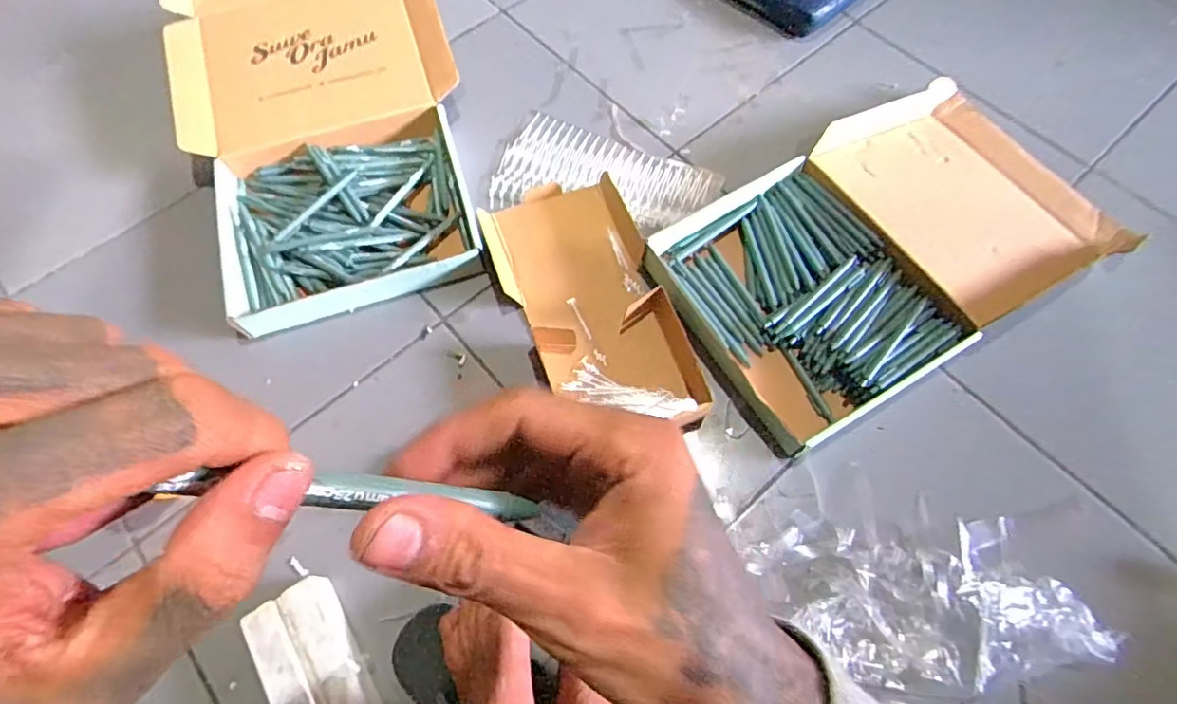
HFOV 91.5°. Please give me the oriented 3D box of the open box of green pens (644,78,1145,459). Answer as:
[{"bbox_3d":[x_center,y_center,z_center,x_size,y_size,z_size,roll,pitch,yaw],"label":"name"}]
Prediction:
[{"bbox_3d":[0.371,-0.138,0.724,0.545,0.061,0.324,-29,70,-11],"label":"open box of green pens"}]

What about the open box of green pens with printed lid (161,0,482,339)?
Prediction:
[{"bbox_3d":[-0.353,-0.312,0.790,0.370,0.084,0.546,-18,69,-7],"label":"open box of green pens with printed lid"}]

